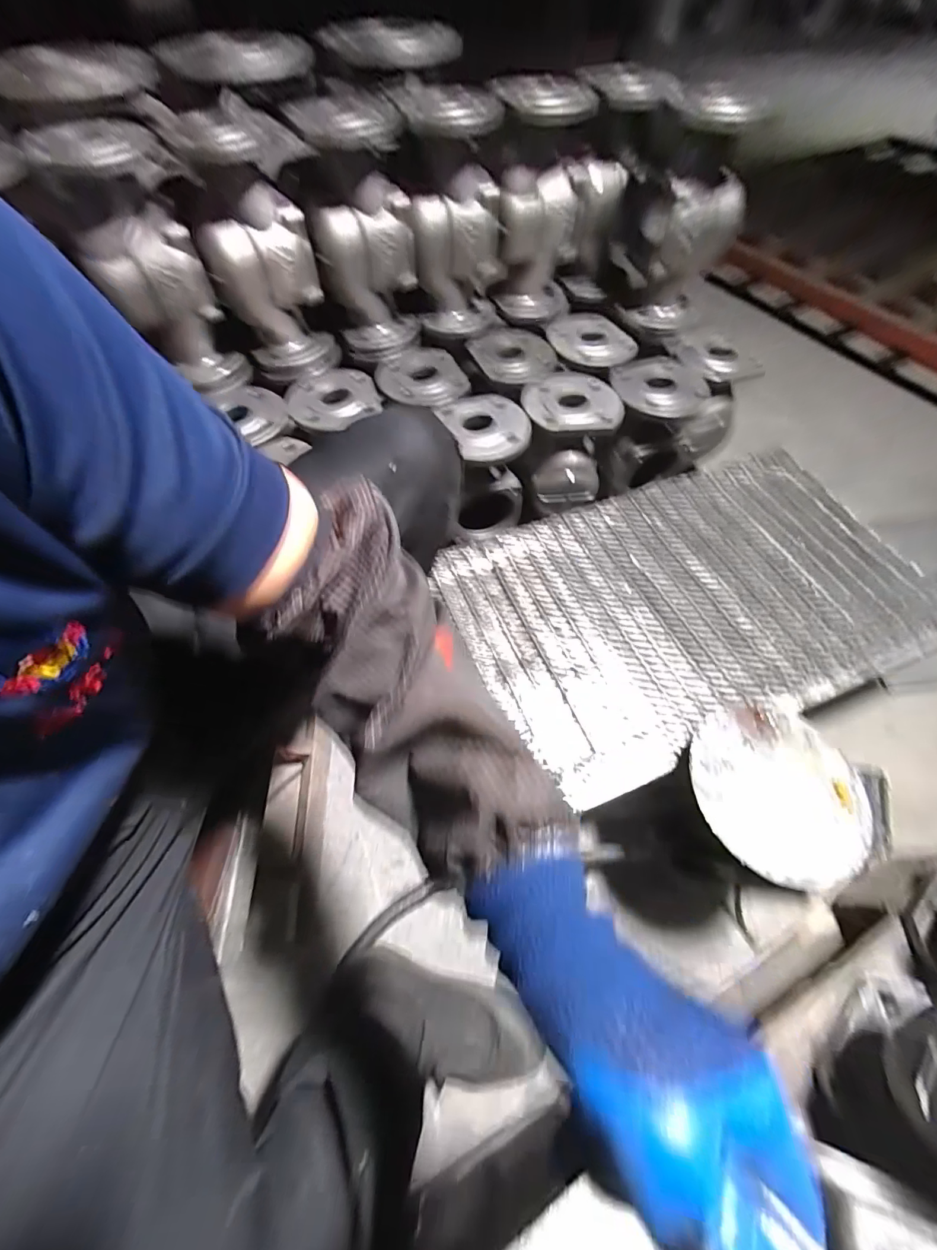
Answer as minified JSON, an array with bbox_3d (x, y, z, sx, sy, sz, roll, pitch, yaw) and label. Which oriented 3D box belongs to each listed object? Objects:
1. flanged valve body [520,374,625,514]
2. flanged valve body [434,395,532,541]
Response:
[{"bbox_3d":[0.170,-0.328,0.785,0.150,0.158,0.152,2,59,2],"label":"flanged valve body"},{"bbox_3d":[0.038,-0.271,0.773,0.127,0.190,0.138,-5,59,-3],"label":"flanged valve body"}]

